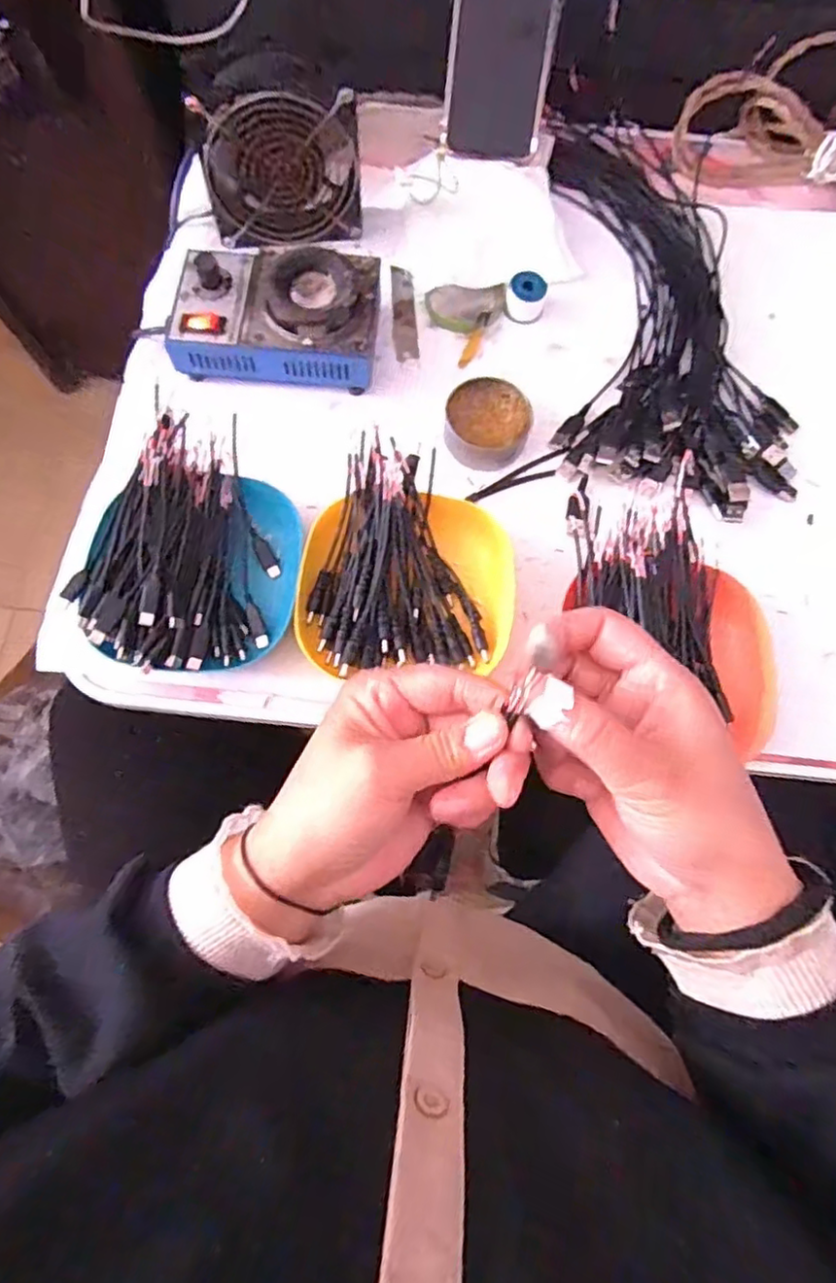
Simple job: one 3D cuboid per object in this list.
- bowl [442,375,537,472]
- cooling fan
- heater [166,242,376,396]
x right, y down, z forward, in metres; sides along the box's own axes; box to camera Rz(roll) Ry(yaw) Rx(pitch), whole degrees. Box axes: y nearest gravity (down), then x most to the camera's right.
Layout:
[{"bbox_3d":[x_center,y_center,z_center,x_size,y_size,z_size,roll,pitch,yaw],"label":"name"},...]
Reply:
[{"bbox_3d":[0.052,-0.162,0.484,0.061,0.022,0.065,0,73,-1],"label":"bowl"},{"bbox_3d":[-0.103,-0.365,0.490,0.118,0.114,0.034,-6,74,-3],"label":"cooling fan"},{"bbox_3d":[-0.105,-0.243,0.491,0.149,0.060,0.099,6,73,0],"label":"heater"}]

